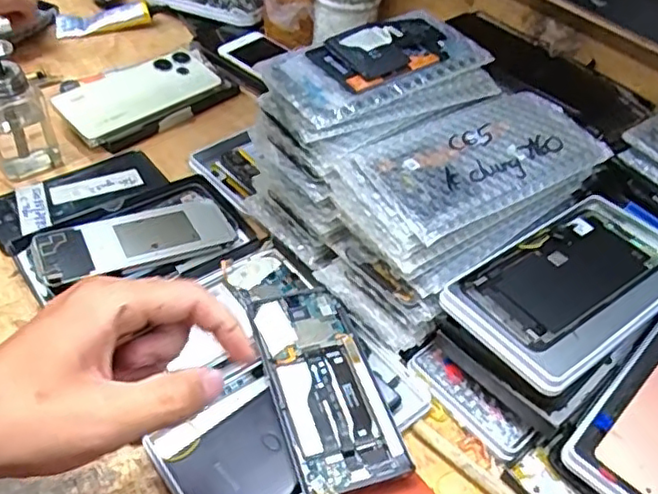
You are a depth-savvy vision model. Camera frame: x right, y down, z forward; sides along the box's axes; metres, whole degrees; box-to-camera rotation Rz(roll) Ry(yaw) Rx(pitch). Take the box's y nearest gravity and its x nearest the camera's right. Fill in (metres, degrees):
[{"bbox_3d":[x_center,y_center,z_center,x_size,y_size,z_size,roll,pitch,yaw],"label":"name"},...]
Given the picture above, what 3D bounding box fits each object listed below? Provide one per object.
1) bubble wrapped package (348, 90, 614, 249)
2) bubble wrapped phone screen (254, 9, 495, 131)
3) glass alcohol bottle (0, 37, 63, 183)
[{"bbox_3d":[0.112,-0.067,0.456,0.173,0.014,0.090,-22,52,-25],"label":"bubble wrapped package"},{"bbox_3d":[0.037,-0.146,0.481,0.168,0.023,0.080,-26,66,-21],"label":"bubble wrapped phone screen"},{"bbox_3d":[-0.297,-0.131,0.580,0.061,0.124,0.065,-18,51,-22],"label":"glass alcohol bottle"}]

